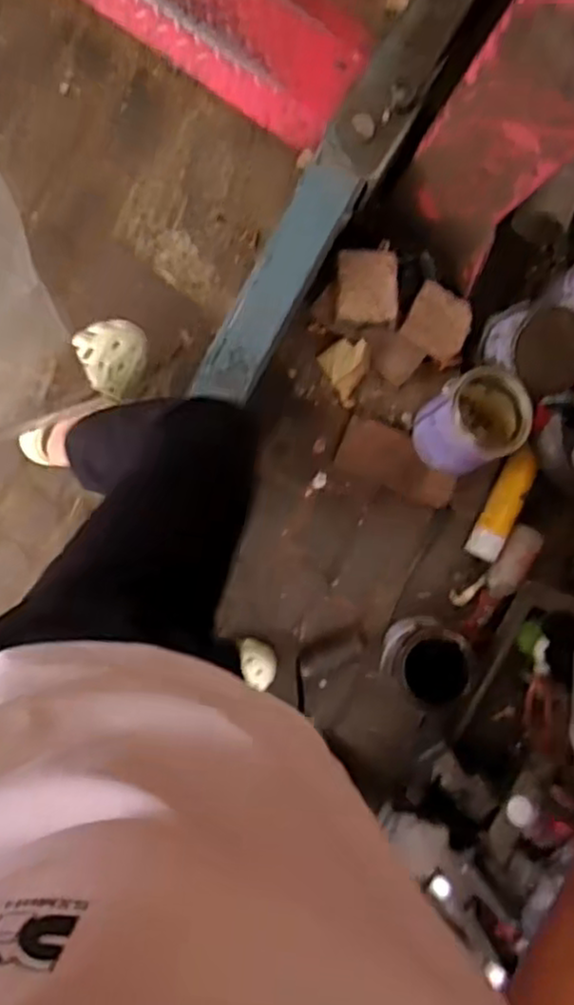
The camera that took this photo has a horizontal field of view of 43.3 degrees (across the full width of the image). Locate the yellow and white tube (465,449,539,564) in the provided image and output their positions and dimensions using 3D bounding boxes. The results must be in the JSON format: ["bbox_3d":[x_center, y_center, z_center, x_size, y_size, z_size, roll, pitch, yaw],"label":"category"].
[{"bbox_3d":[0.413,0.006,1.380,0.055,0.052,0.232,17,112,-7],"label":"yellow and white tube"}]

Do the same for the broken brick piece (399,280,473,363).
[{"bbox_3d":[0.270,-0.321,1.297,0.113,0.037,0.114,31,88,-7],"label":"broken brick piece"}]

